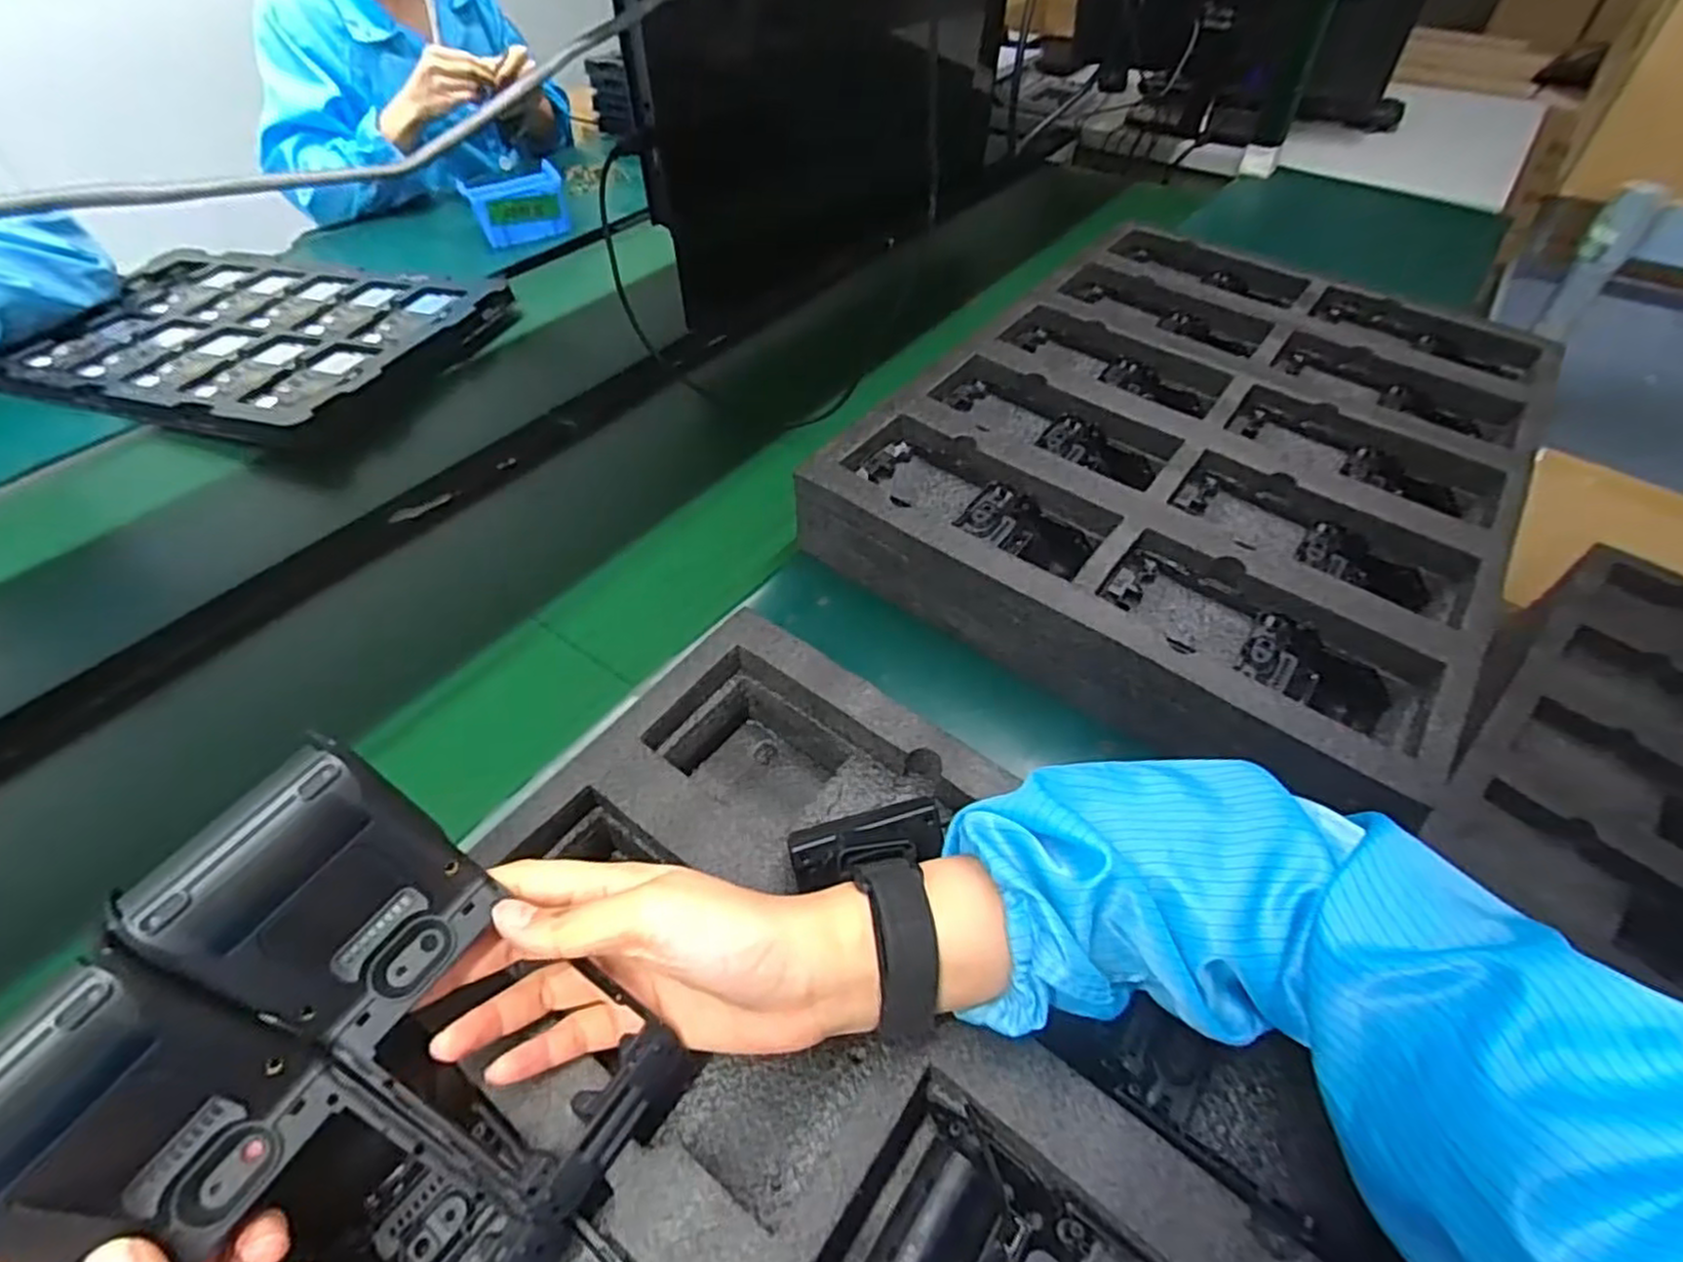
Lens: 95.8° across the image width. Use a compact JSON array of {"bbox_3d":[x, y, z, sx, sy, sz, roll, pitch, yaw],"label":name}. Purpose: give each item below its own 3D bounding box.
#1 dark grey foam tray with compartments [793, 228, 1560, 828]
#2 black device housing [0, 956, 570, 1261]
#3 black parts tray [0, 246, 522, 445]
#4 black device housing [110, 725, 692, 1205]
[{"bbox_3d":[0.314,-0.166,0.640,0.433,0.067,0.619,30,55,25],"label":"dark grey foam tray with compartments"},{"bbox_3d":[-0.174,0.178,0.238,0.041,0.188,0.086,-22,31,44],"label":"black device housing"},{"bbox_3d":[-0.678,-0.341,0.855,0.520,0.027,0.327,13,50,12],"label":"black parts tray"},{"bbox_3d":[-0.144,0.127,0.267,0.074,0.184,0.037,-45,20,-31],"label":"black device housing"}]

